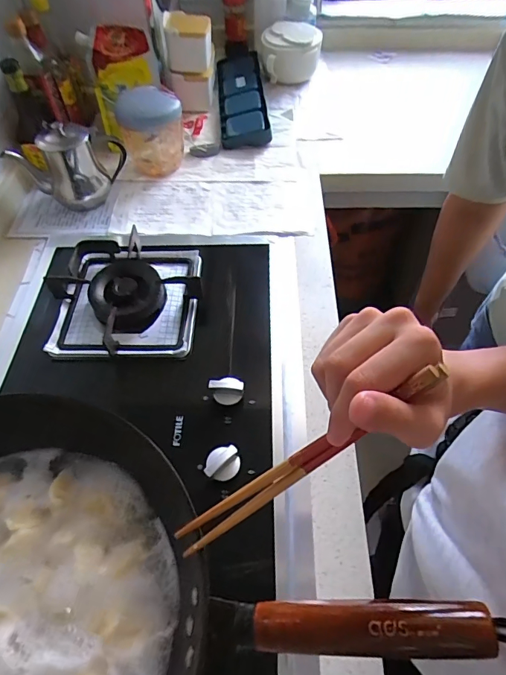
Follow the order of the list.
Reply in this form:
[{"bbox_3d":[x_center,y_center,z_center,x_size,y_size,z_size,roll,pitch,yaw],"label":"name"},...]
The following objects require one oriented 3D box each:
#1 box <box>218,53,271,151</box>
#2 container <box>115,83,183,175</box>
[{"bbox_3d":[-0.026,-0.572,1.005,0.112,0.051,0.365,-4,55,-3],"label":"box"},{"bbox_3d":[-0.199,-0.408,0.826,0.119,0.139,0.101,-10,56,-8],"label":"container"}]

